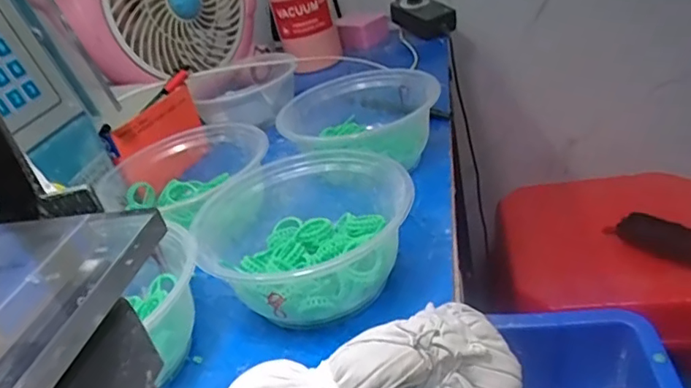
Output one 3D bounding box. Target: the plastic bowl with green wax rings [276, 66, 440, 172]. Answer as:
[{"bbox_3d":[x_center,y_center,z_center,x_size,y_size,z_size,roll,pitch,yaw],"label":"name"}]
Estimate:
[{"bbox_3d":[0.014,-0.066,0.482,0.120,0.059,0.116,-11,30,6],"label":"plastic bowl with green wax rings"}]

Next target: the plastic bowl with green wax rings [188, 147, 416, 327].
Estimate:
[{"bbox_3d":[-0.028,0.024,0.350,0.128,0.057,0.120,-11,30,6],"label":"plastic bowl with green wax rings"}]

